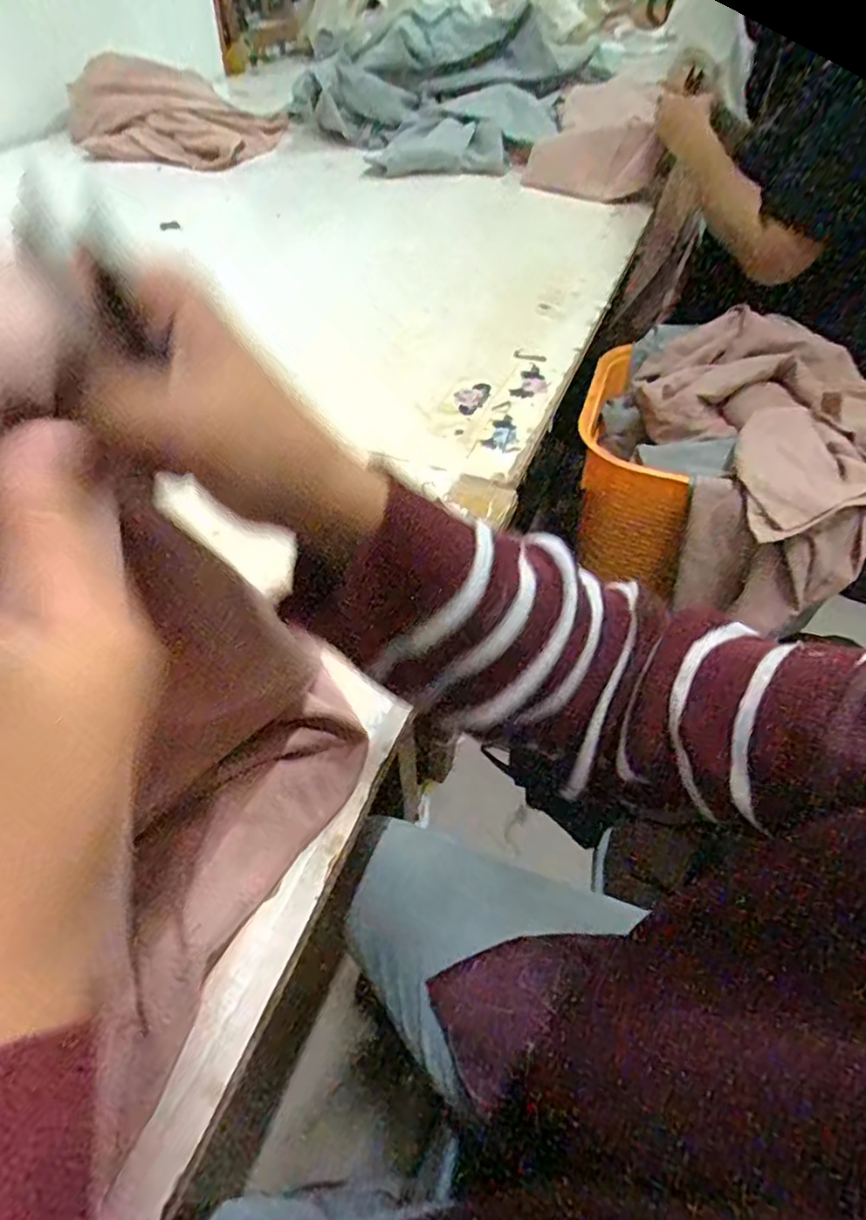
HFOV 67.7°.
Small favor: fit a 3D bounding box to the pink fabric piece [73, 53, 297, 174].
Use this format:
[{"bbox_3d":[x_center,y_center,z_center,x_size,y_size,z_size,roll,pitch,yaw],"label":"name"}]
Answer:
[{"bbox_3d":[-0.538,-0.986,1.278,0.422,0.119,0.234,7,49,4],"label":"pink fabric piece"}]

